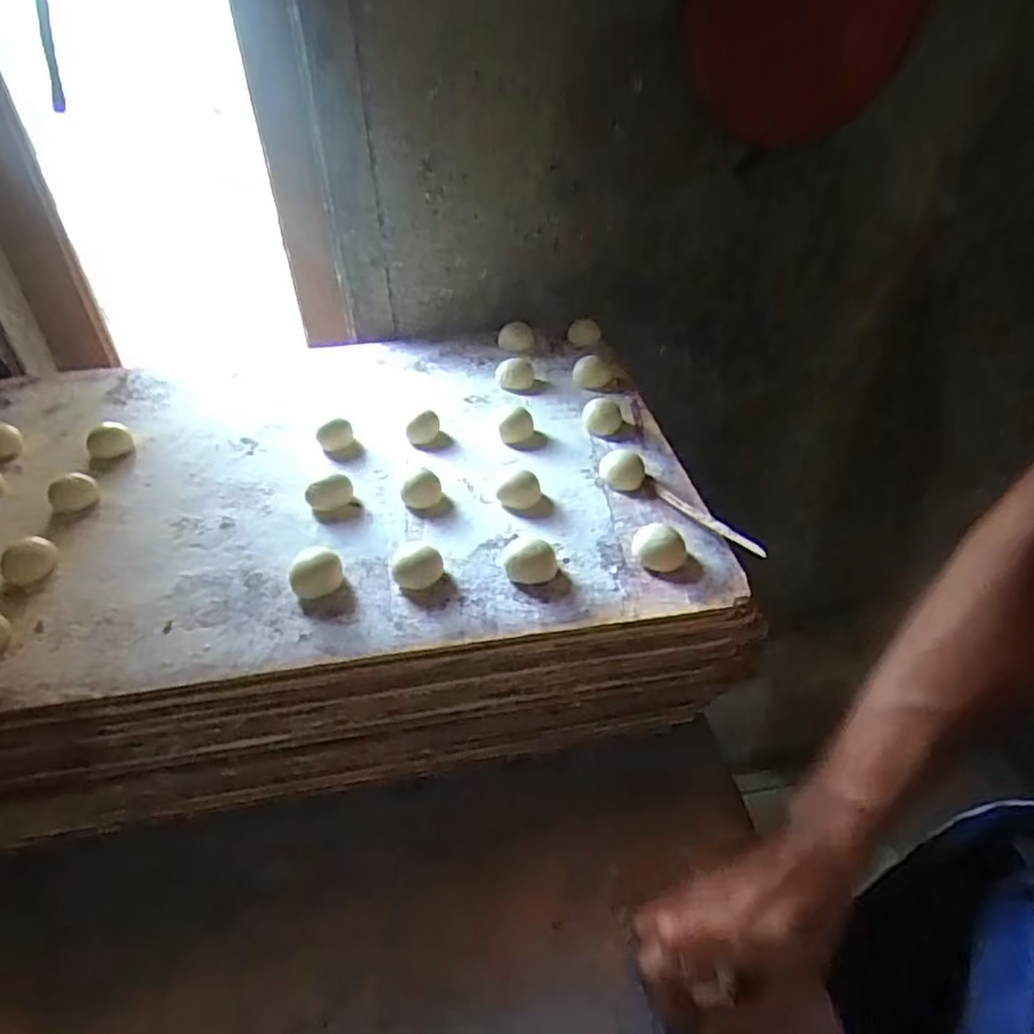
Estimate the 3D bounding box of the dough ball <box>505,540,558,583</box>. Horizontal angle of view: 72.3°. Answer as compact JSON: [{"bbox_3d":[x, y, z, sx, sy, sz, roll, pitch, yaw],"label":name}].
[{"bbox_3d":[0.009,0.027,0.461,0.033,0.026,0.030,-1,41,1],"label":"dough ball"}]

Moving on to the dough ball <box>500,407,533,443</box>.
[{"bbox_3d":[0.000,-0.078,0.588,0.026,0.018,0.028,-1,41,1],"label":"dough ball"}]

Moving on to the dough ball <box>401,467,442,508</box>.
[{"bbox_3d":[-0.071,-0.021,0.528,0.029,0.016,0.025,-7,41,-6],"label":"dough ball"}]

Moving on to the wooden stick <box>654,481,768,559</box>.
[{"bbox_3d":[0.129,0.000,0.494,0.009,0.011,0.116,-19,30,-17],"label":"wooden stick"}]

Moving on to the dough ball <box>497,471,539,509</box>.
[{"bbox_3d":[0.001,-0.019,0.520,0.030,0.022,0.022,-7,41,-6],"label":"dough ball"}]

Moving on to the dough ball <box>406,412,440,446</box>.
[{"bbox_3d":[-0.079,-0.076,0.590,0.027,0.019,0.022,-7,41,-6],"label":"dough ball"}]

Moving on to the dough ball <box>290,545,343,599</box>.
[{"bbox_3d":[-0.130,0.035,0.460,0.028,0.019,0.031,8,42,10],"label":"dough ball"}]

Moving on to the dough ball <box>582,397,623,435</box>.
[{"bbox_3d":[0.072,-0.086,0.595,0.032,0.020,0.026,3,41,5],"label":"dough ball"}]

